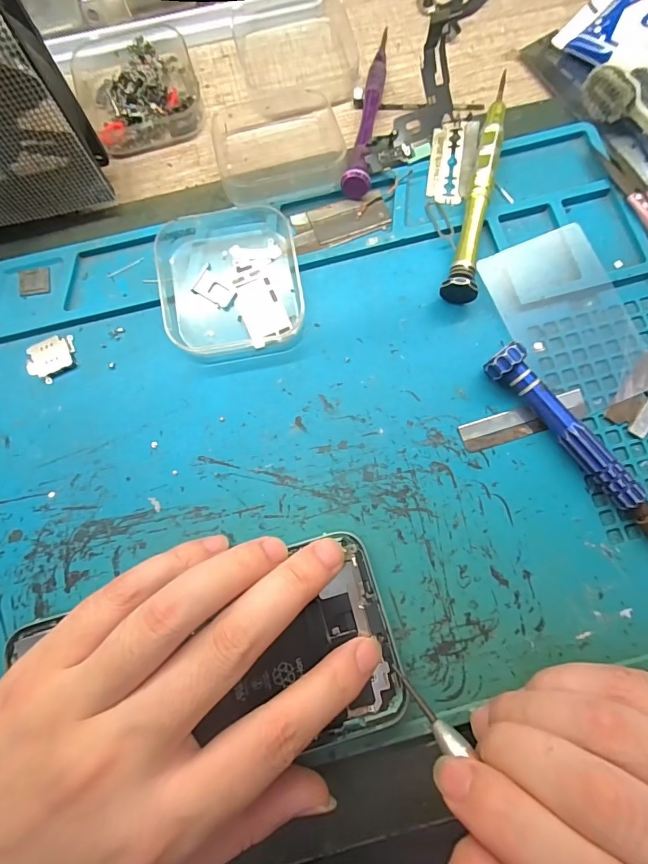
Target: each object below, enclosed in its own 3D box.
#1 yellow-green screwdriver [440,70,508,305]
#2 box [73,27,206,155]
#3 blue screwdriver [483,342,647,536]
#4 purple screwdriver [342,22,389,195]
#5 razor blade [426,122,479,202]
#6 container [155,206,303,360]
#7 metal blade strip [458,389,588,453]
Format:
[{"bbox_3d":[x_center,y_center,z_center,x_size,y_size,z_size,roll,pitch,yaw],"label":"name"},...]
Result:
[{"bbox_3d":[0.076,-0.116,0.204,0.015,0.017,0.116,16,79,4],"label":"yellow-green screwdriver"},{"bbox_3d":[-0.100,-0.187,0.226,0.062,0.020,0.063,-24,79,-3],"label":"box"},{"bbox_3d":[0.114,0.012,0.176,0.014,0.018,0.119,-40,80,-7],"label":"blue screwdriver"},{"bbox_3d":[0.024,-0.171,0.219,0.013,0.017,0.114,9,79,3],"label":"purple screwdriver"},{"bbox_3d":[0.065,-0.135,0.212,0.022,0.004,0.043,7,86,9],"label":"razor blade"},{"bbox_3d":[-0.045,-0.074,0.199,0.064,0.018,0.072,-11,78,-1],"label":"container"},{"bbox_3d":[0.089,-0.005,0.188,0.057,0.004,0.013,-17,79,-2],"label":"metal blade strip"}]

